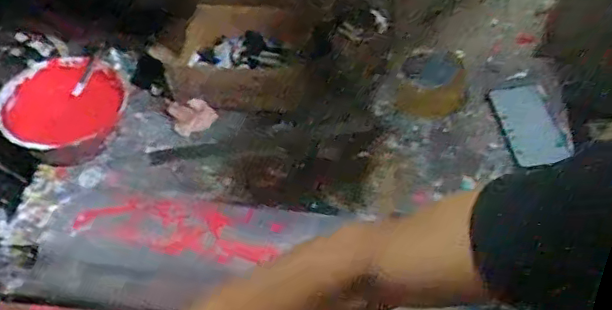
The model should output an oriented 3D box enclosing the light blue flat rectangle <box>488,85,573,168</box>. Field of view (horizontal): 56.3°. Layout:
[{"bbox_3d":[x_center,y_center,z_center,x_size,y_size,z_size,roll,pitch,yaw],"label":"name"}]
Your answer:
[{"bbox_3d":[0.309,-0.048,0.801,0.074,0.014,0.142,-8,49,-1],"label":"light blue flat rectangle"}]

